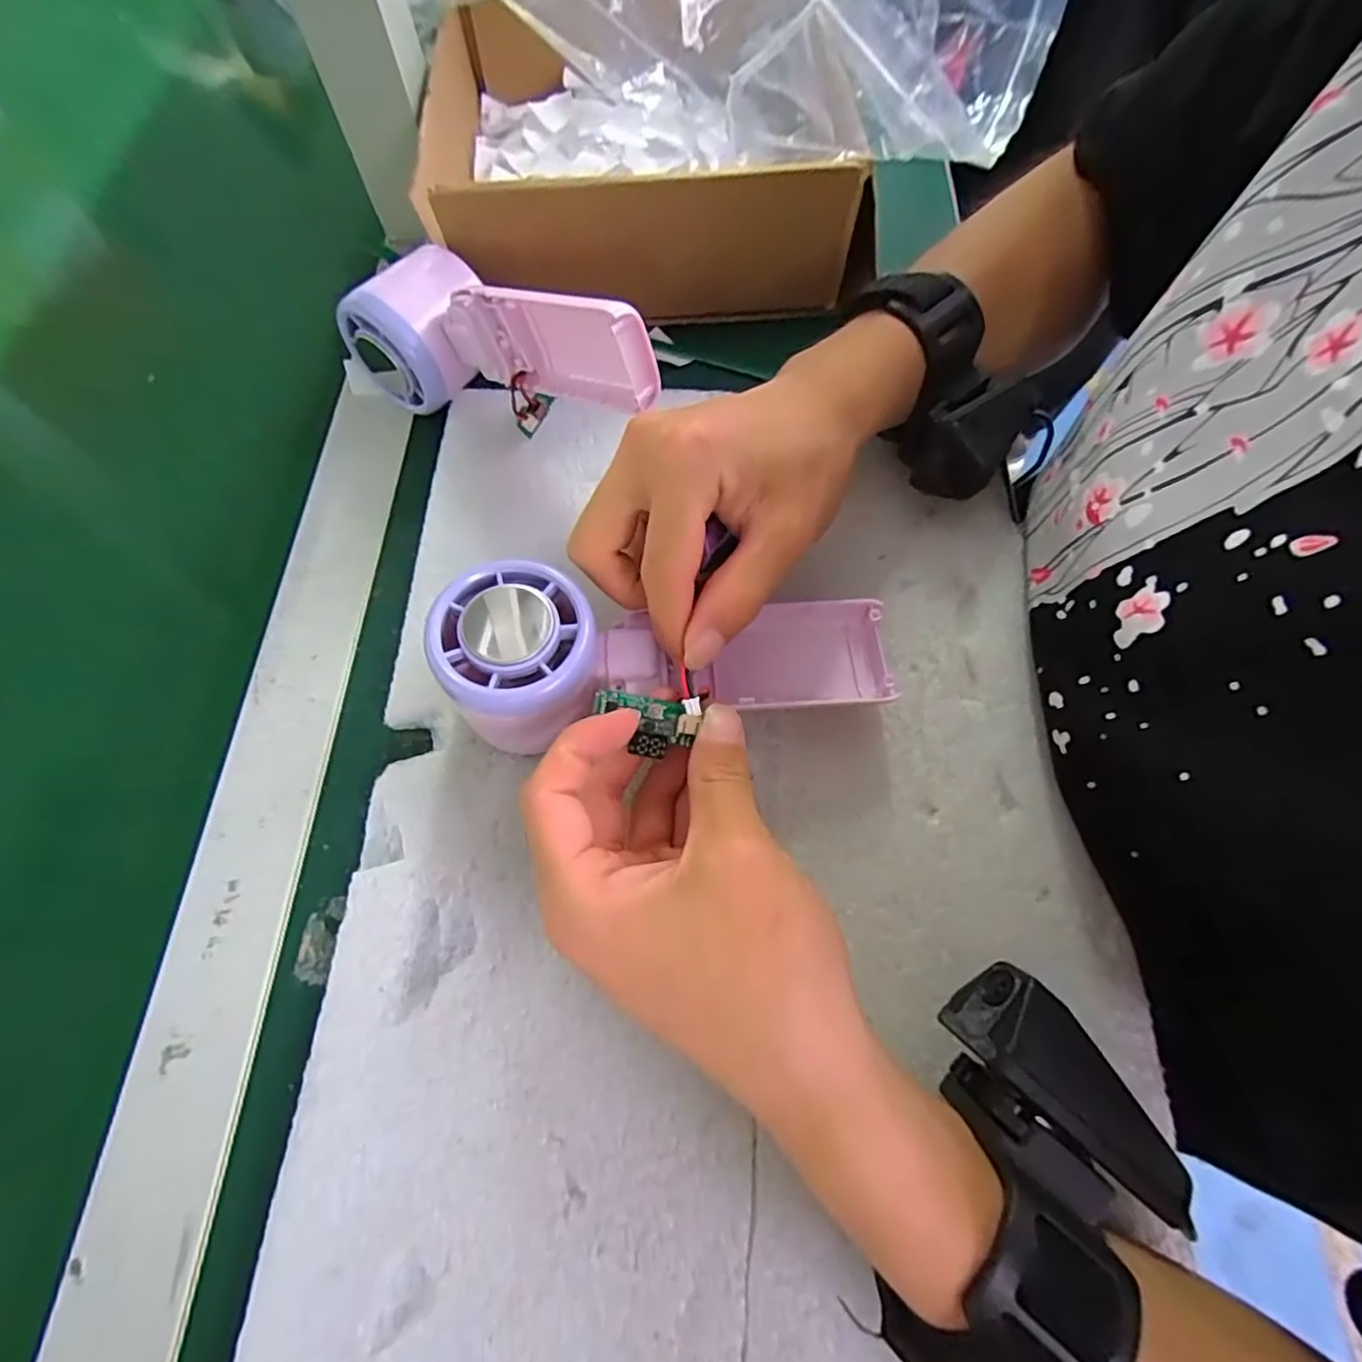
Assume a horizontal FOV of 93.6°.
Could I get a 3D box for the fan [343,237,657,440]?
[{"bbox_3d":[-0.076,-0.151,0.282,0.158,0.055,0.054,20,69,24],"label":"fan"}]

